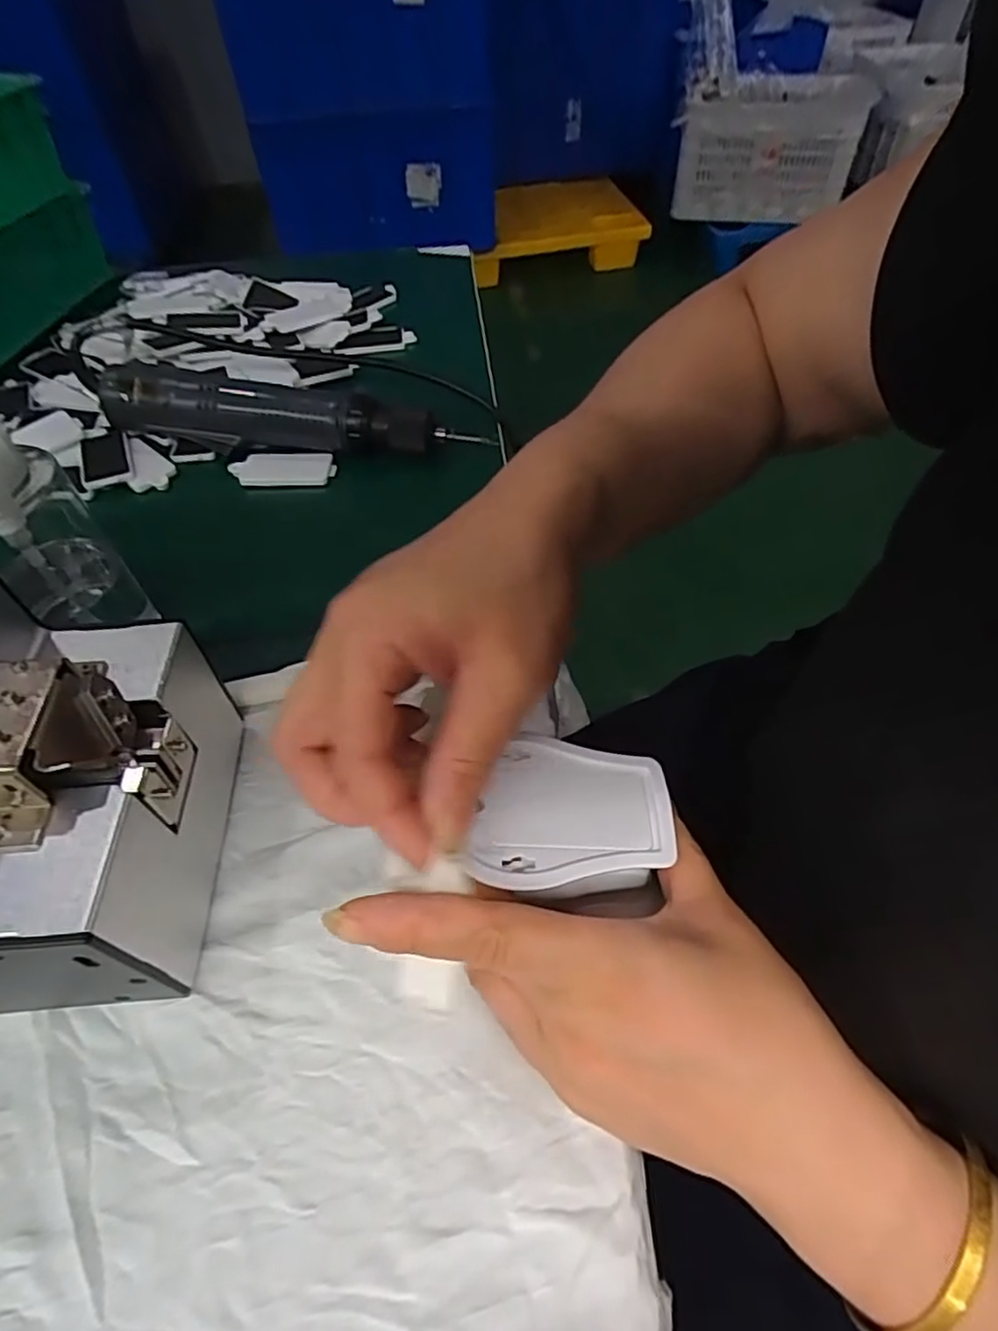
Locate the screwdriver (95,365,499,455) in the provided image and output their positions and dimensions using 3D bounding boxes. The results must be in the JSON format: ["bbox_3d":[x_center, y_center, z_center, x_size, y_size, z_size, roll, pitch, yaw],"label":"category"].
[{"bbox_3d":[-0.143,-0.174,0.451,0.266,0.039,0.043,7,53,8],"label":"screwdriver"}]

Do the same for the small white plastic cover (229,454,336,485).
[{"bbox_3d":[-0.151,-0.137,0.458,0.071,0.004,0.030,3,60,1],"label":"small white plastic cover"}]

